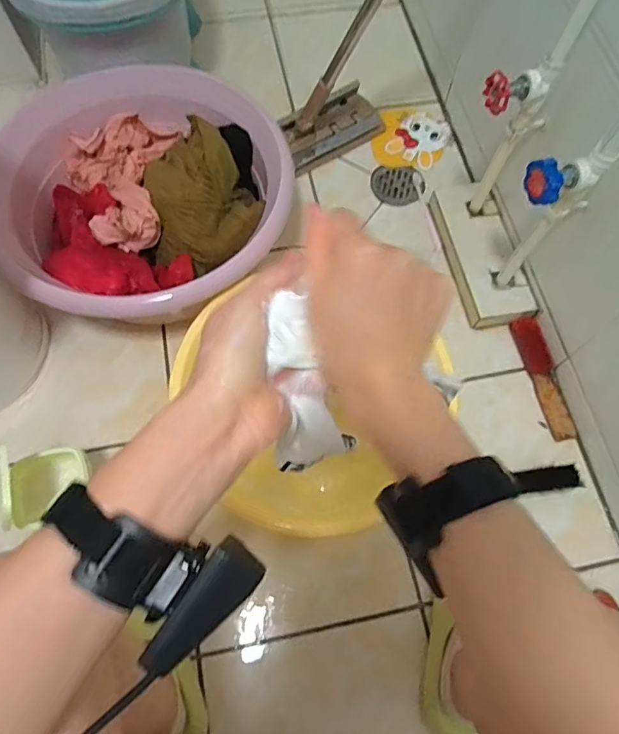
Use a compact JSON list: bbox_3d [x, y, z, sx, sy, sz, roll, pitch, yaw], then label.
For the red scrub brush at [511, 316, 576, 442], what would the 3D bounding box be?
[{"bbox_3d":[0.387,0.017,0.849,0.043,0.023,0.211,-10,69,-6],"label":"red scrub brush"}]

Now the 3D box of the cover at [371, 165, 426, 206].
[{"bbox_3d":[0.174,-0.358,1.012,0.103,0.010,0.096,4,69,-1],"label":"cover"}]

